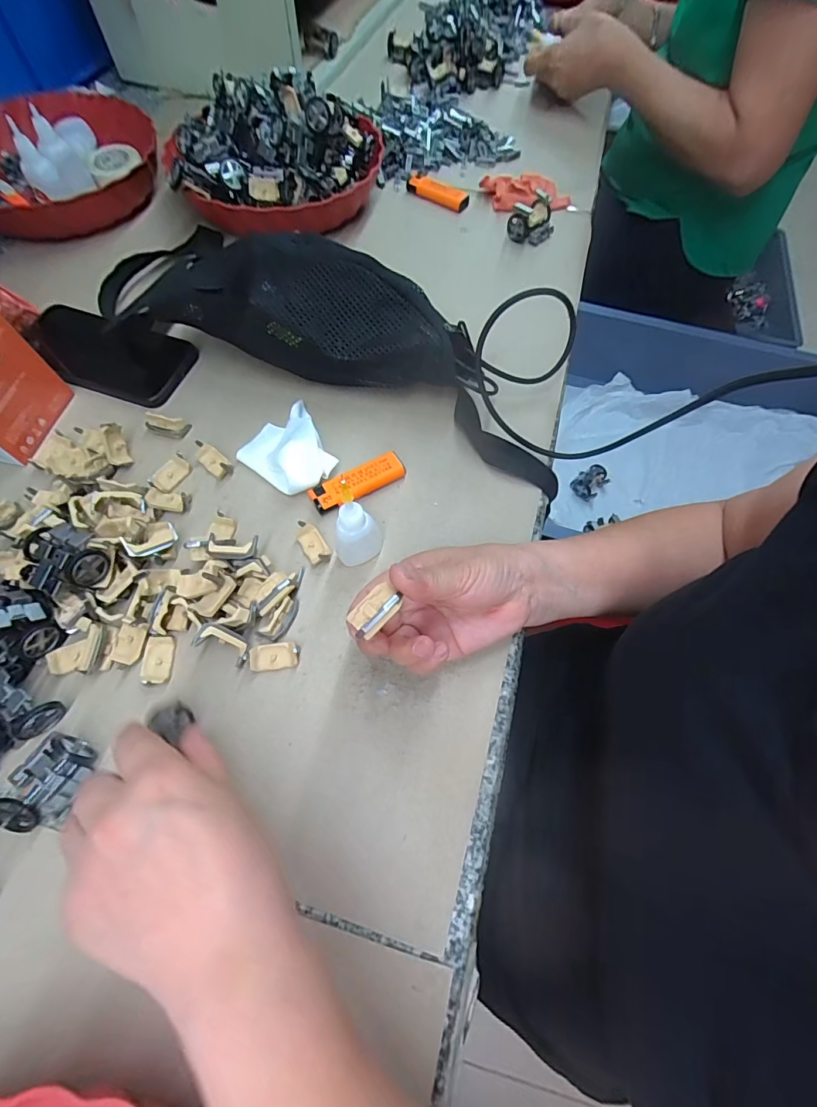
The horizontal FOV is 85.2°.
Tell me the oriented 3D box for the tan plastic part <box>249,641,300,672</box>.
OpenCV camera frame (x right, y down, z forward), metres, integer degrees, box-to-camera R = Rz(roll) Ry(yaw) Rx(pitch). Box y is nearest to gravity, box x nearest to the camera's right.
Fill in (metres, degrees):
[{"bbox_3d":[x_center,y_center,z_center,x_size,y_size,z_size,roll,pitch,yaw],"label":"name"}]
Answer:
[{"bbox_3d":[-0.093,0.072,0.311,0.032,0.012,0.017,-7,66,-4],"label":"tan plastic part"}]

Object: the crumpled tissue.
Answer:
[{"bbox_3d":[-0.106,-0.087,0.375,0.068,0.028,0.086,-23,68,-11],"label":"crumpled tissue"}]

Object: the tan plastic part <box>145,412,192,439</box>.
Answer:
[{"bbox_3d":[-0.214,-0.114,0.391,0.035,0.014,0.014,5,66,1],"label":"tan plastic part"}]

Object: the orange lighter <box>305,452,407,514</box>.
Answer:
[{"bbox_3d":[-0.042,-0.058,0.370,0.079,0.015,0.025,-29,69,-14],"label":"orange lighter"}]

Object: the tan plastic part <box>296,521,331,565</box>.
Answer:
[{"bbox_3d":[-0.074,-0.008,0.344,0.016,0.016,0.035,-30,70,-14],"label":"tan plastic part"}]

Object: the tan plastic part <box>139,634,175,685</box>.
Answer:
[{"bbox_3d":[-0.173,0.074,0.308,0.019,0.009,0.033,5,63,-23],"label":"tan plastic part"}]

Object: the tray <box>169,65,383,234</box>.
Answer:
[{"bbox_3d":[-0.158,-0.463,0.514,0.239,0.081,0.206,9,66,3],"label":"tray"}]

